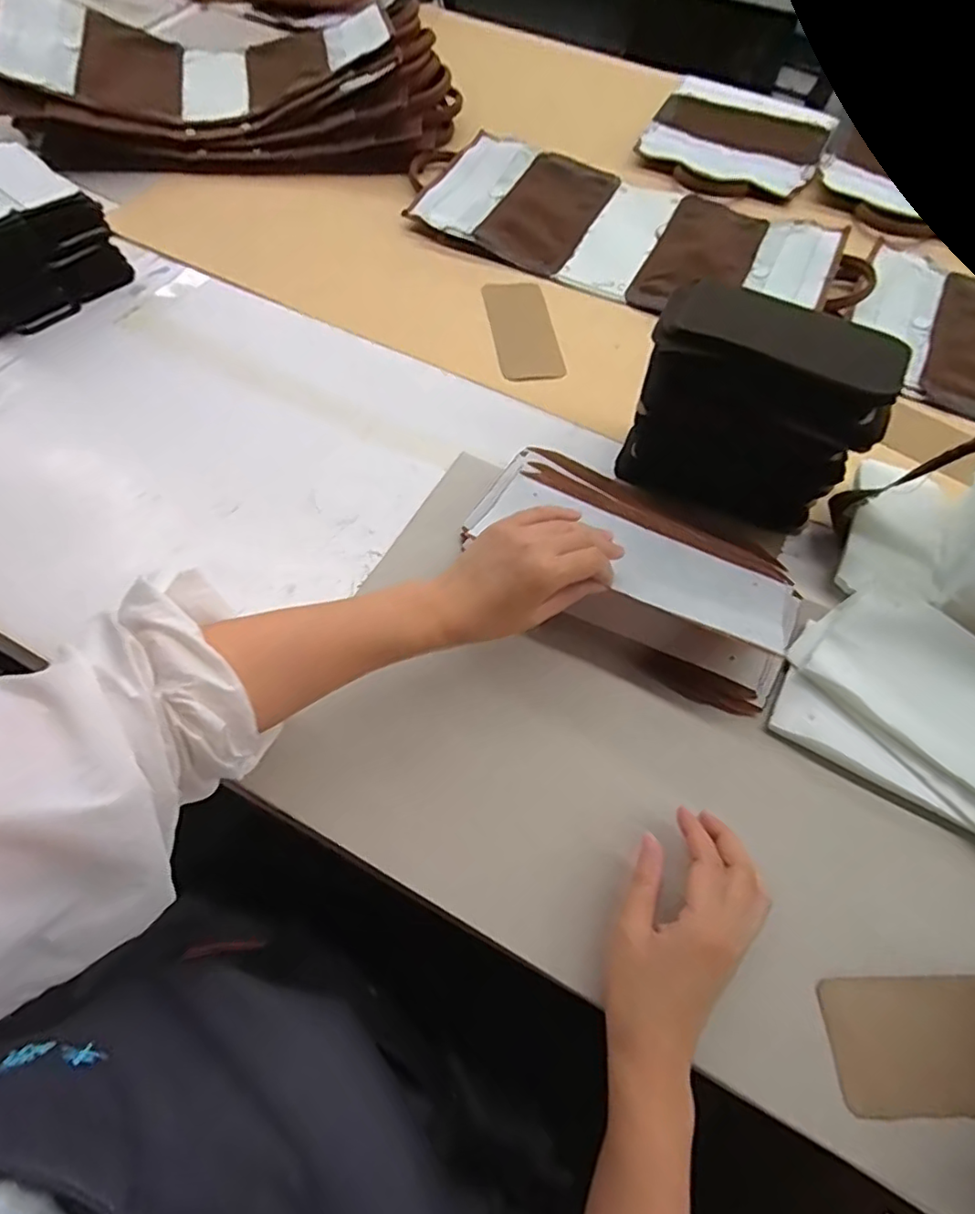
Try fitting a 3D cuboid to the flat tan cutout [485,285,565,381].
[{"bbox_3d":[0.040,-0.322,0.691,0.069,0.006,0.165,-11,64,-1],"label":"flat tan cutout"}]

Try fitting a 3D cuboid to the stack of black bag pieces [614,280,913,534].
[{"bbox_3d":[0.225,-0.168,0.510,0.187,0.166,0.088,25,65,11],"label":"stack of black bag pieces"}]

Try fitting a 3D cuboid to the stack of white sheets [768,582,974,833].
[{"bbox_3d":[0.354,0.103,0.439,0.255,0.029,0.146,41,87,19],"label":"stack of white sheets"}]

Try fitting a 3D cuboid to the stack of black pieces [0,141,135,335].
[{"bbox_3d":[-0.533,-0.411,0.658,0.179,0.098,0.158,37,67,15],"label":"stack of black pieces"}]

